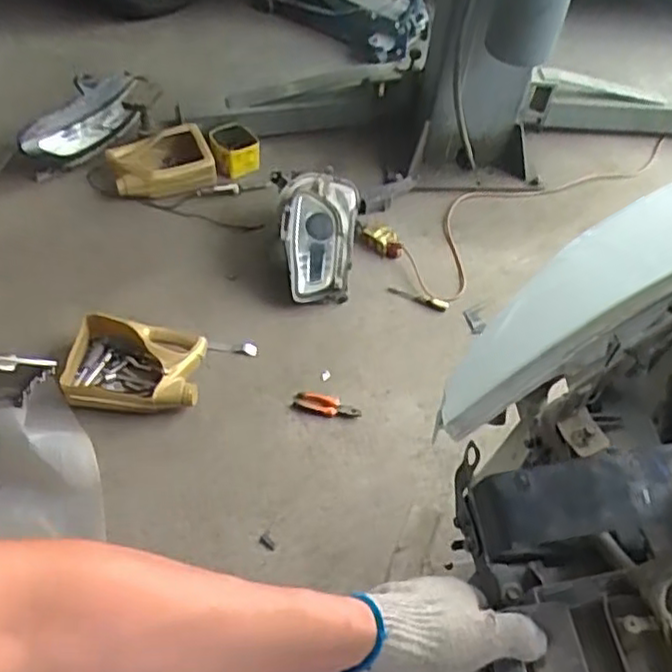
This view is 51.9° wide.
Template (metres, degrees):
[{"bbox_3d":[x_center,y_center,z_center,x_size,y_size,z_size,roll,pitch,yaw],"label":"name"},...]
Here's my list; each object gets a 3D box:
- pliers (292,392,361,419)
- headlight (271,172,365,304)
[{"bbox_3d":[-0.020,0.163,1.581,0.150,0.025,0.053,19,53,10],"label":"pliers"},{"bbox_3d":[-0.051,-0.257,1.786,0.218,0.196,0.318,1,52,-4],"label":"headlight"}]

